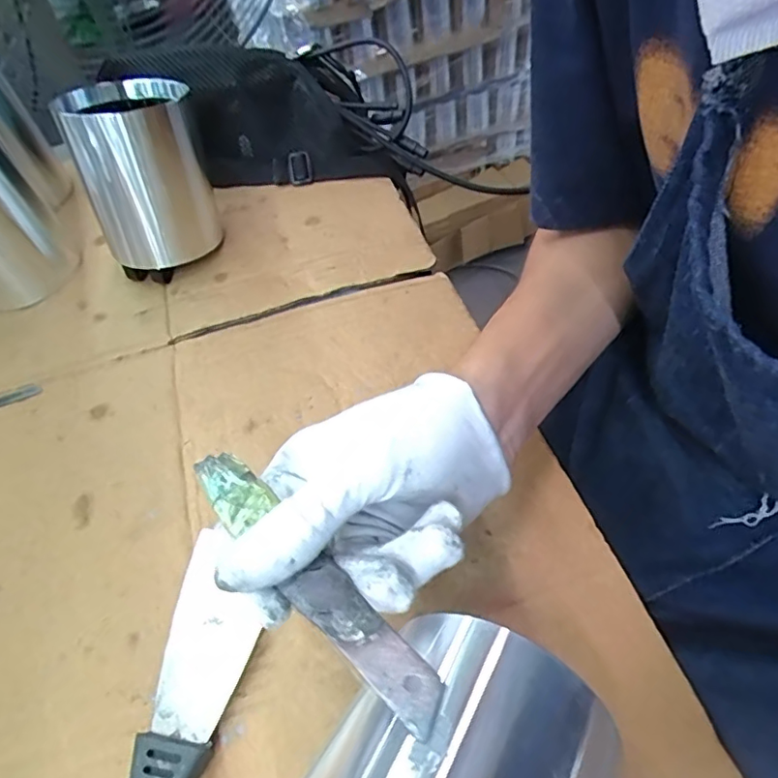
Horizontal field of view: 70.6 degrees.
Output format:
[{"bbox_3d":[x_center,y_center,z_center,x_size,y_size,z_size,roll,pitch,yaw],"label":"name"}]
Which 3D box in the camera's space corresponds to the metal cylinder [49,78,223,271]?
[{"bbox_3d":[-0.182,-0.162,0.414,0.090,0.108,0.093,-13,52,-2],"label":"metal cylinder"}]

